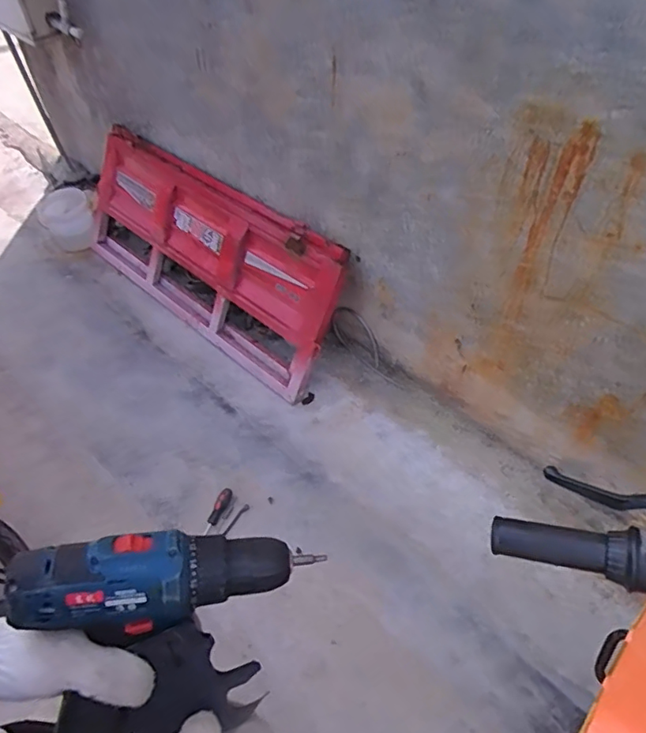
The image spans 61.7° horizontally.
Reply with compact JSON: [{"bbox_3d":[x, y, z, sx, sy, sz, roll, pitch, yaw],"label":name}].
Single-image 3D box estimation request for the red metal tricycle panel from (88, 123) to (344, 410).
[{"bbox_3d":[-0.440,-0.414,1.878,1.206,0.500,0.152,36,28,23],"label":"red metal tricycle panel"}]

